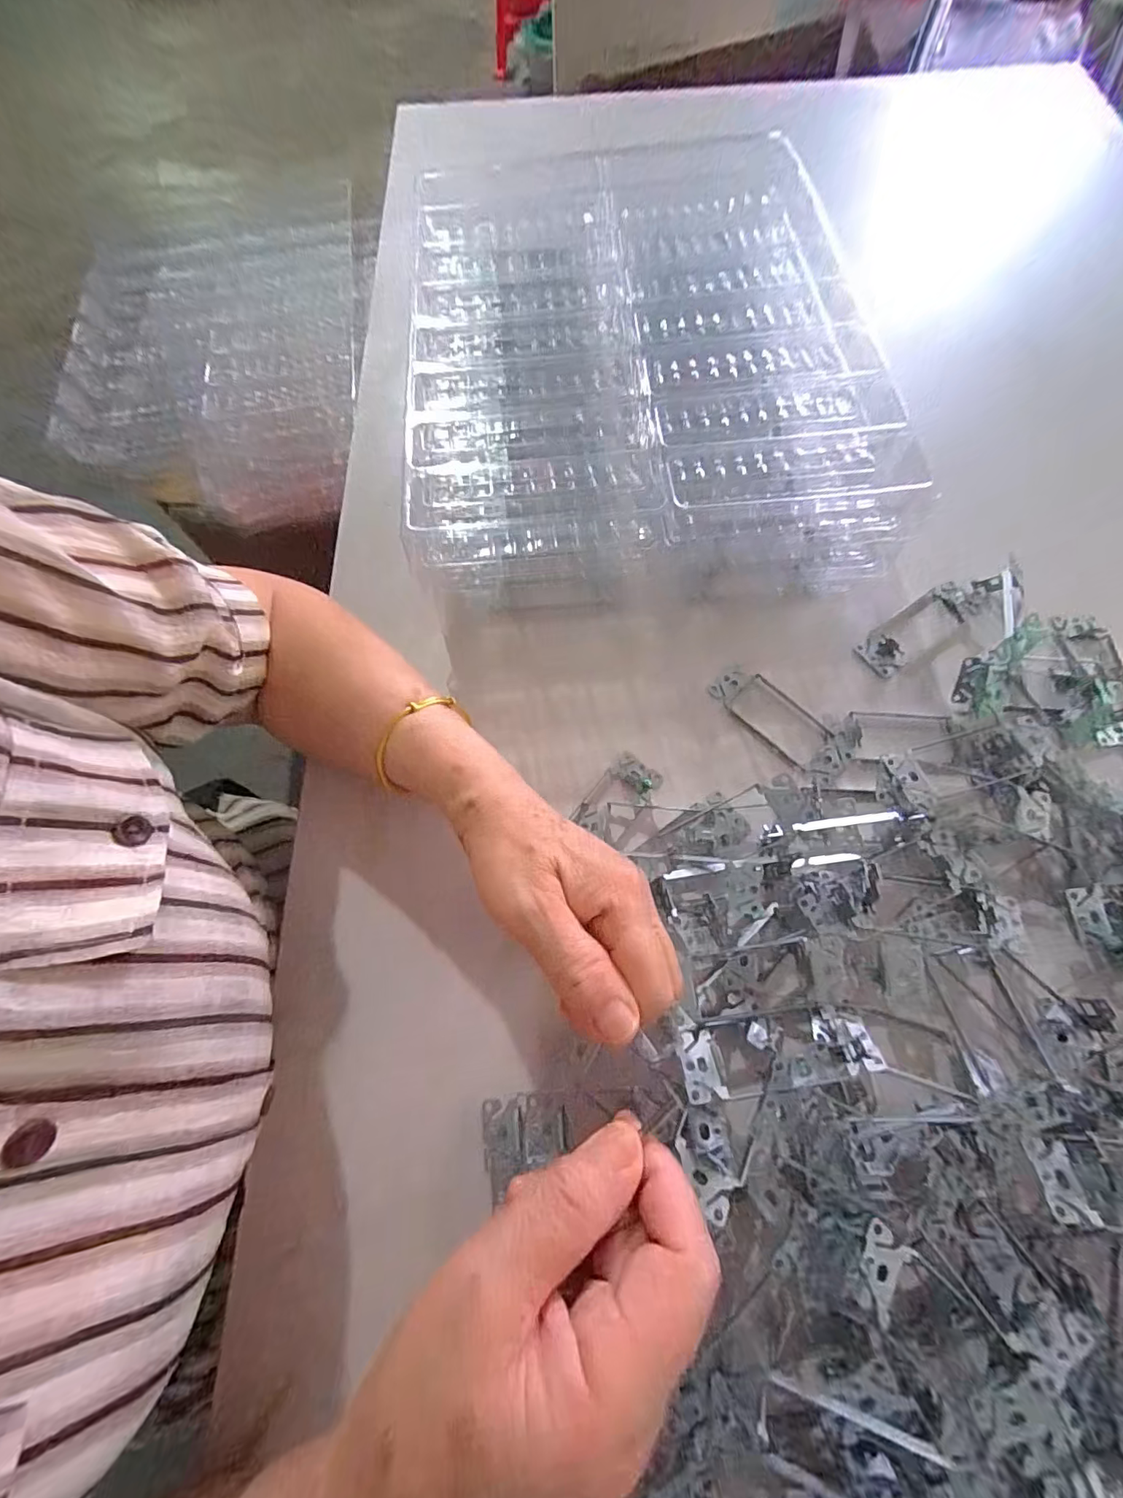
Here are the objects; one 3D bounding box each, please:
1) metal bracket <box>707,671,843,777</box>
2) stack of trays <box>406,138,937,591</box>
[{"bbox_3d":[0.158,-0.021,0.367,0.039,0.004,0.103,-41,73,-12],"label":"metal bracket"},{"bbox_3d":[0.065,-0.325,0.416,0.354,0.062,0.417,-4,75,1],"label":"stack of trays"}]

